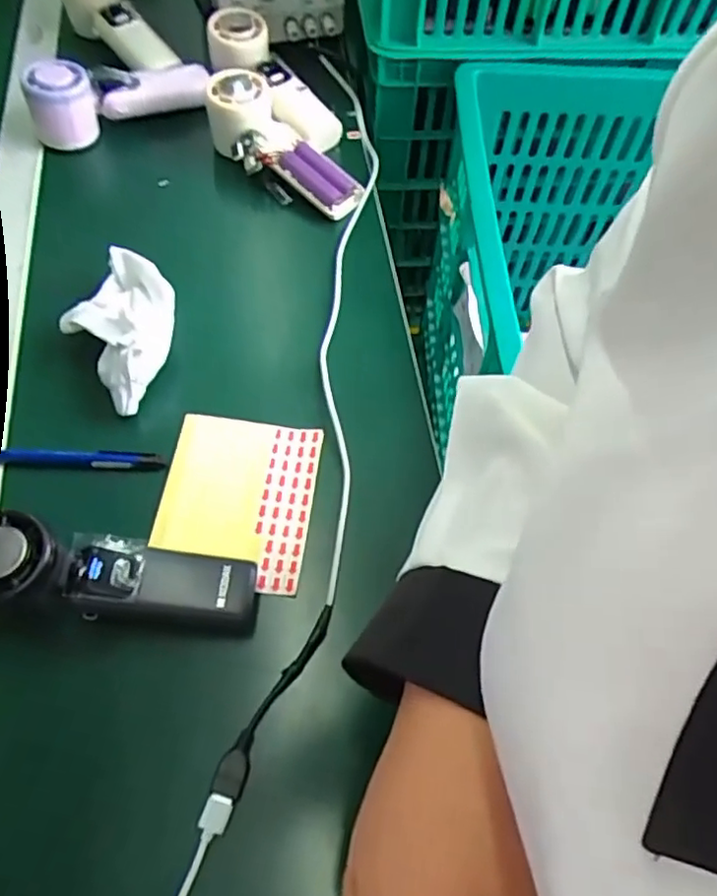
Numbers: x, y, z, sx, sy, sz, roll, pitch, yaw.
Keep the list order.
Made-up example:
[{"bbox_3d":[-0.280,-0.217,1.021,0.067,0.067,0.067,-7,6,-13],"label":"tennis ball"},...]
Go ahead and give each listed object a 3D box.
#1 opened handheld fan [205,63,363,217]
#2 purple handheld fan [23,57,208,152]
[{"bbox_3d":[-0.069,-0.267,0.576,0.168,0.044,0.065,42,66,3],"label":"opened handheld fan"},{"bbox_3d":[-0.221,-0.328,0.602,0.165,0.060,0.050,-19,64,-13],"label":"purple handheld fan"}]

